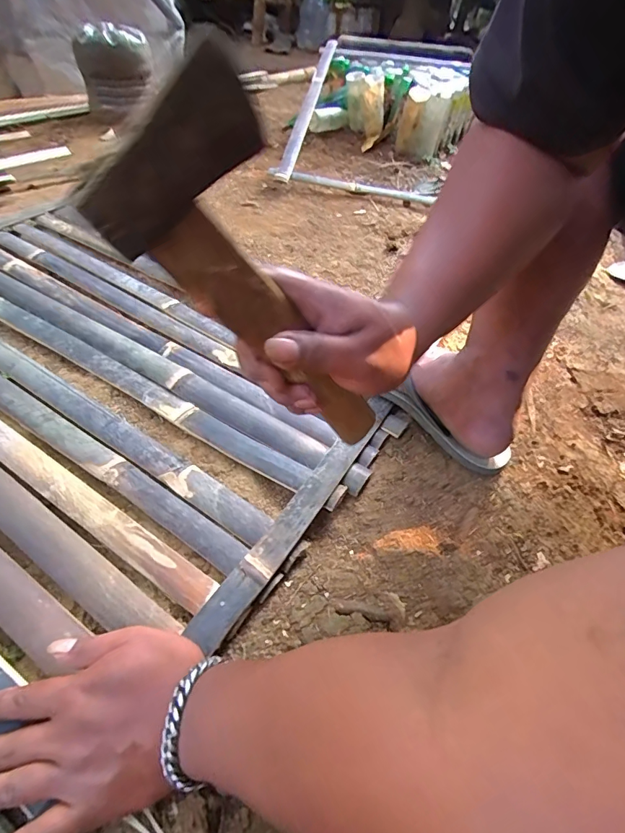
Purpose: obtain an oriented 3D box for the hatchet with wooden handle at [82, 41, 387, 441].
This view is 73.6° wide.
[{"bbox_3d":[-0.017,-0.052,0.255,0.077,0.261,0.027,-34,53,2],"label":"hatchet with wooden handle"}]

